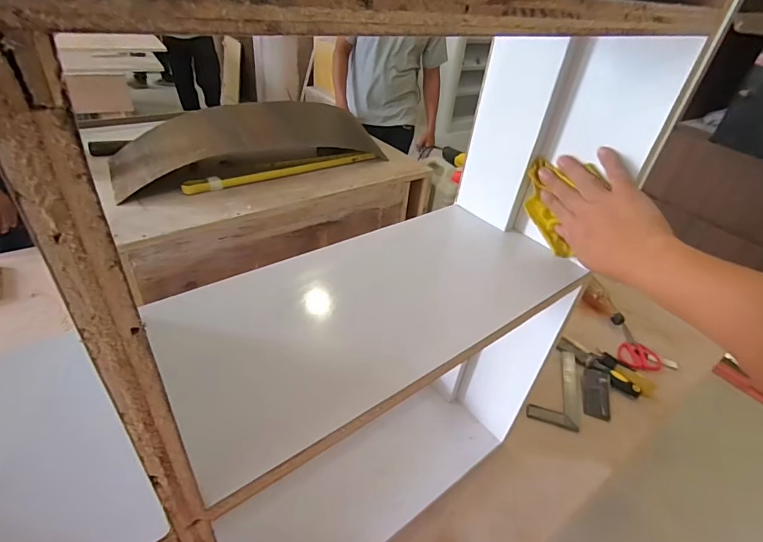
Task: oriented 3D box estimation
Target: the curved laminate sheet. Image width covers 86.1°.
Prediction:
[{"bbox_3d":[-0.302,-0.321,0.999,0.648,0.132,0.201,-17,43,-28],"label":"curved laminate sheet"}]

